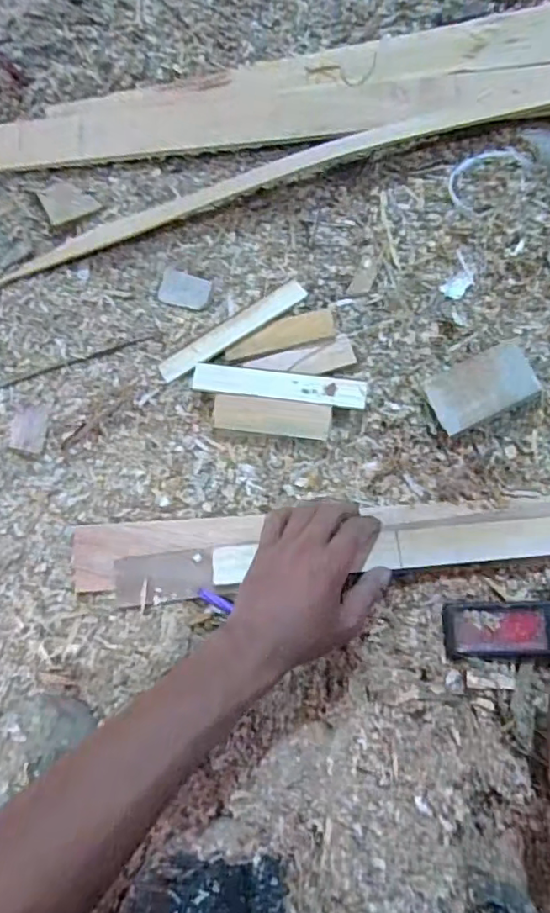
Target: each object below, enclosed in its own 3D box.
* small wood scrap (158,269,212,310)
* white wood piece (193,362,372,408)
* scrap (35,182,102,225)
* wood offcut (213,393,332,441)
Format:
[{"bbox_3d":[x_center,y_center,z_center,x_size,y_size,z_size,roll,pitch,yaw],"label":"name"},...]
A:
[{"bbox_3d":[-0.089,-0.163,0.552,0.050,0.004,0.033,19,80,7],"label":"small wood scrap"},{"bbox_3d":[0.004,-0.063,0.510,0.152,0.017,0.027,8,78,3],"label":"white wood piece"},{"bbox_3d":[-0.210,-0.260,0.574,0.050,0.005,0.044,-29,79,-3],"label":"scrap"},{"bbox_3d":[-0.003,-0.035,0.502,0.102,0.006,0.031,7,100,5],"label":"wood offcut"}]

